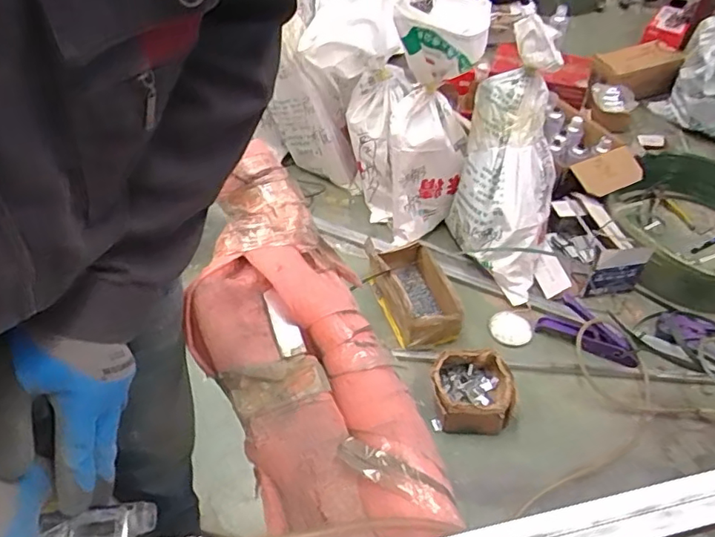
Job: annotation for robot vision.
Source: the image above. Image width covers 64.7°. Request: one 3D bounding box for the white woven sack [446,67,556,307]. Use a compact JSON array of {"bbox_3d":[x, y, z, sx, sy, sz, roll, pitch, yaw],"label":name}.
[{"bbox_3d":[0.437,-0.228,1.613,0.277,0.617,0.220,0,9,-7],"label":"white woven sack"}]

